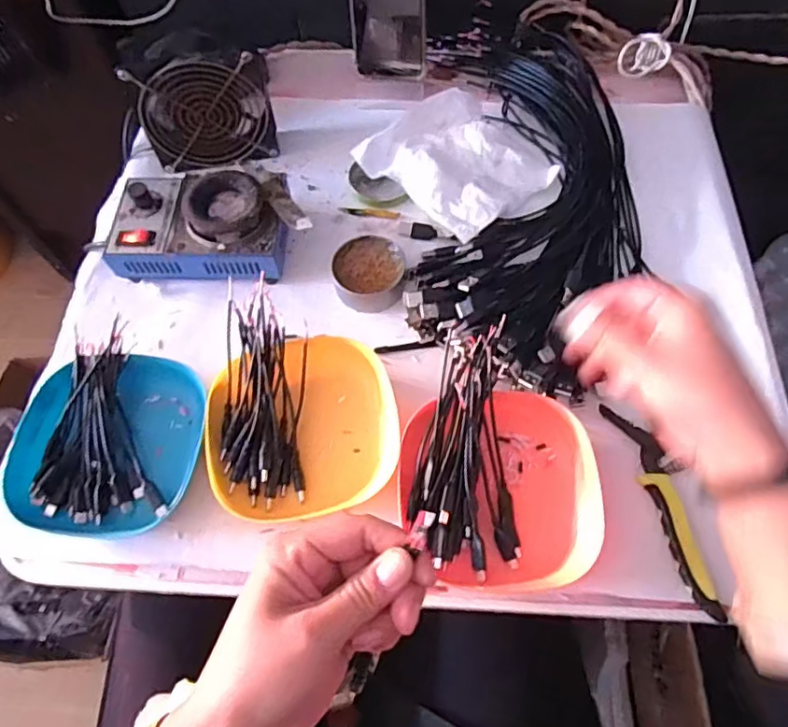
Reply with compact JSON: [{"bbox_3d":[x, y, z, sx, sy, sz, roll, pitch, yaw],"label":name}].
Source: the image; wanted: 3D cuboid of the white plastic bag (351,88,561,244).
[{"bbox_3d":[0.069,-0.199,0.560,0.151,0.036,0.157,-42,70,-16],"label":"white plastic bag"}]

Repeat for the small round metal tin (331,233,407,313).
[{"bbox_3d":[-0.022,-0.081,0.508,0.061,0.026,0.063,-1,65,2],"label":"small round metal tin"}]

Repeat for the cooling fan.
[{"bbox_3d":[-0.181,-0.250,0.544,0.120,0.107,0.051,-13,65,-4],"label":"cooling fan"}]

